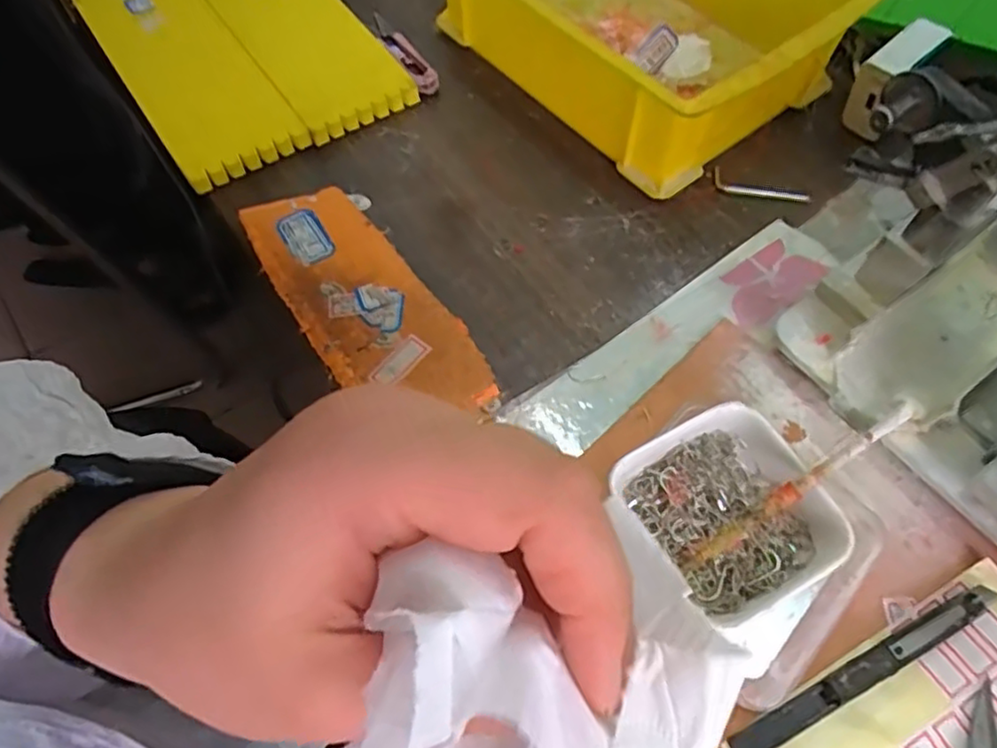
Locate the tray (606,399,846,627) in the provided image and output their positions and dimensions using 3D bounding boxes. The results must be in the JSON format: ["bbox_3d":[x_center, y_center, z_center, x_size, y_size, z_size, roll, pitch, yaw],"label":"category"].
[{"bbox_3d":[0.100,0.063,0.298,0.082,0.040,0.082,-28,65,-14],"label":"tray"}]

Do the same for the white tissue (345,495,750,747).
[{"bbox_3d":[0.015,0.072,0.119,0.067,0.055,0.089,-24,63,-9],"label":"white tissue"}]

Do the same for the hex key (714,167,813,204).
[{"bbox_3d":[0.164,-0.116,0.420,0.061,0.004,0.018,17,64,12],"label":"hex key"}]

